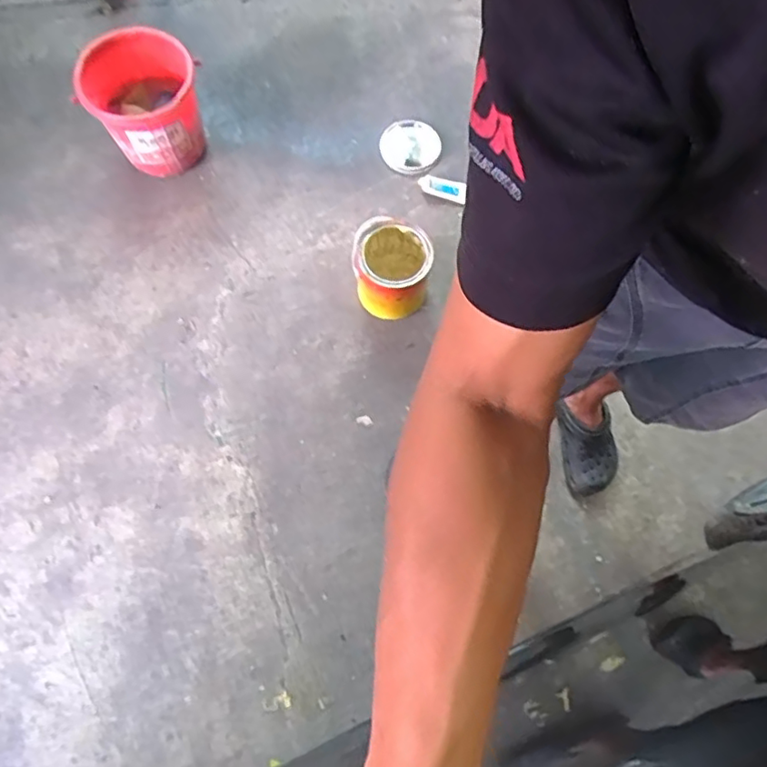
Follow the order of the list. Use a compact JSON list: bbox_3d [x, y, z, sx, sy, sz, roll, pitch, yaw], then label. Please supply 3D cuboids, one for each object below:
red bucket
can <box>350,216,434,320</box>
[{"bbox_3d":[-0.517,-0.622,1.352,0.243,0.232,0.289,-39,74,-14],"label":"red bucket"},{"bbox_3d":[0.015,-0.252,1.291,0.156,0.166,0.187,-6,69,-3],"label":"can"}]

